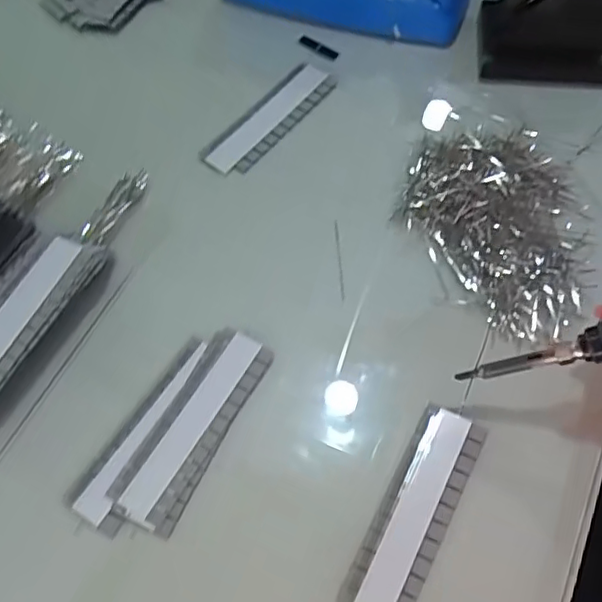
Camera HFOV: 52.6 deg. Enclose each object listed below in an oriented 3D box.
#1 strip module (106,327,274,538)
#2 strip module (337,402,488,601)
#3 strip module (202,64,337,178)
[{"bbox_3d":[-0.067,0.075,0.378,0.043,0.004,0.127,25,67,13],"label":"strip module"},{"bbox_3d":[0.066,0.122,0.352,0.038,0.005,0.126,26,67,14],"label":"strip module"},{"bbox_3d":[-0.026,-0.145,0.482,0.039,0.008,0.123,39,71,19],"label":"strip module"}]

